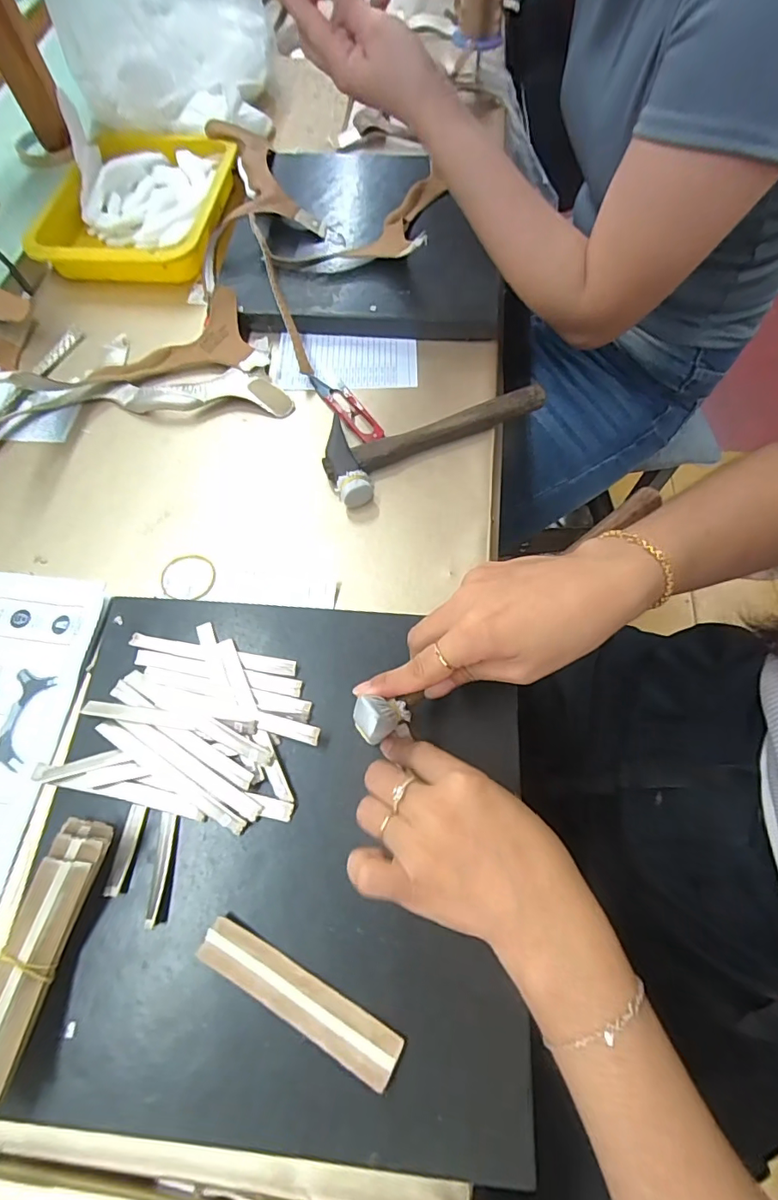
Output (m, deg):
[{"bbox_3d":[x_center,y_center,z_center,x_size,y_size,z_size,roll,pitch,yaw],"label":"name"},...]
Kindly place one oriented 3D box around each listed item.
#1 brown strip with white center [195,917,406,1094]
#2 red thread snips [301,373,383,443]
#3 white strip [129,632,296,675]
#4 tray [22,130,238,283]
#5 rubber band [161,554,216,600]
[{"bbox_3d":[-0.051,0.220,0.275,0.119,0.008,0.025,25,68,12],"label":"brown strip with white center"},{"bbox_3d":[-0.040,-0.192,0.485,0.030,0.011,0.111,-34,69,-13],"label":"red thread snips"},{"bbox_3d":[-0.127,0.038,0.358,0.122,0.004,0.012,9,66,5],"label":"white strip"},{"bbox_3d":[-0.296,-0.467,0.586,0.188,0.061,0.258,3,66,3],"label":"tray"},{"bbox_3d":[-0.166,-0.019,0.409,0.045,0.004,0.042,2,65,2],"label":"rubber band"}]

